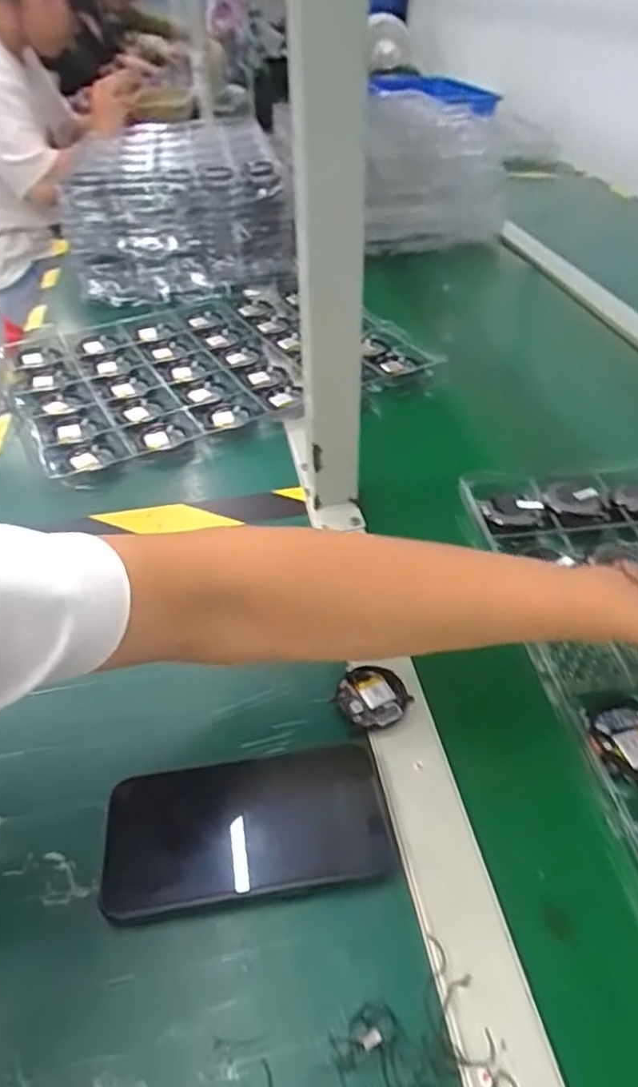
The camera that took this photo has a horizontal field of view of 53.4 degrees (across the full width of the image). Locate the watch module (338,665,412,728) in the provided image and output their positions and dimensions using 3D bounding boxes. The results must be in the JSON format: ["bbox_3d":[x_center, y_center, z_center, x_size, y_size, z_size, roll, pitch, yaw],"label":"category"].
[{"bbox_3d":[0.034,0.096,0.394,0.043,0.004,0.040,-11,44,-10],"label":"watch module"}]

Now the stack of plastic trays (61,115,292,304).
[{"bbox_3d":[-0.218,-0.558,1.027,0.300,0.125,0.412,-5,43,-3],"label":"stack of plastic trays"}]

